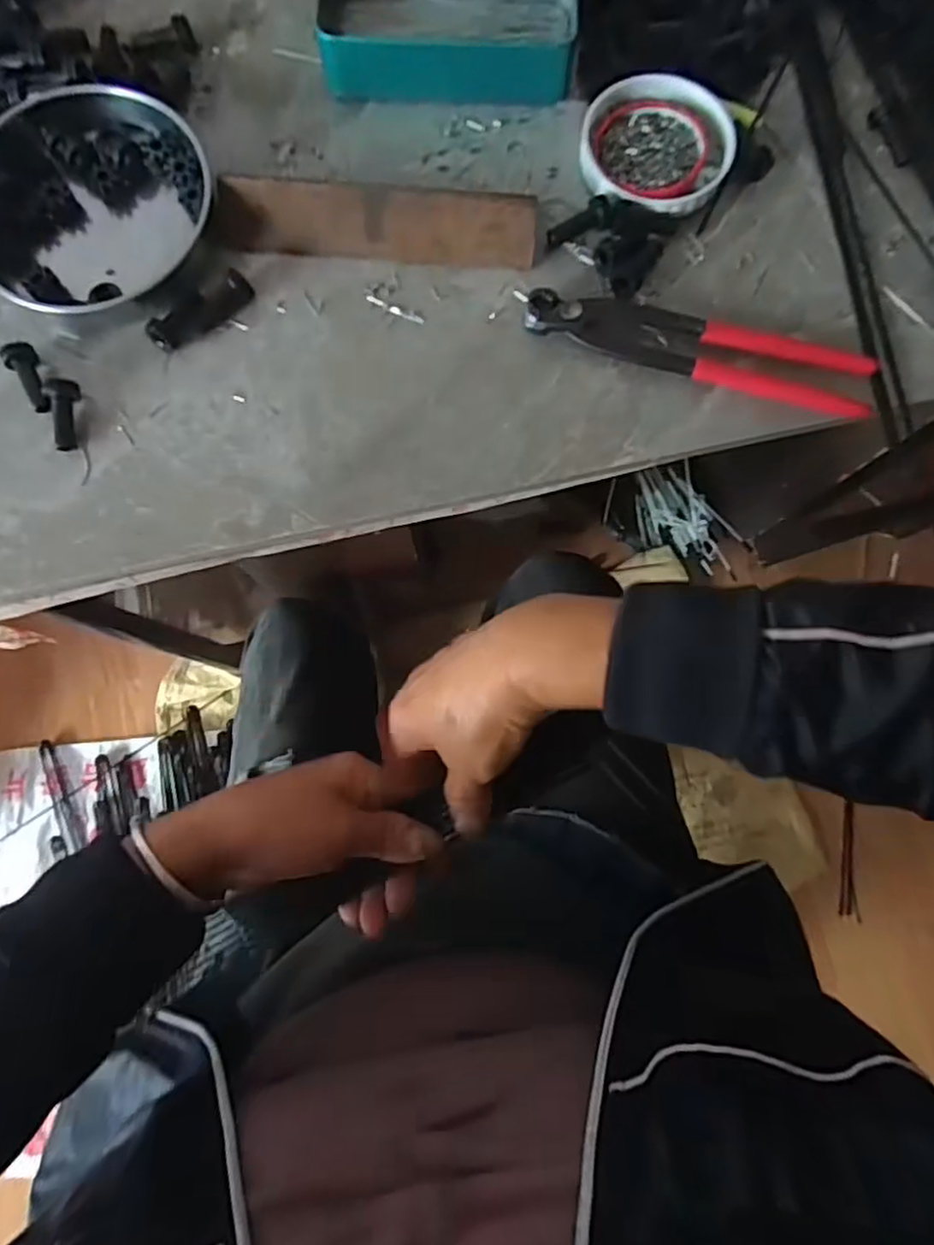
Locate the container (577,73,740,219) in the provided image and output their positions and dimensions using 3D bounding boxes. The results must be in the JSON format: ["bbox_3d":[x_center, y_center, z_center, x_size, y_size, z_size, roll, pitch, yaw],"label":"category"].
[{"bbox_3d":[0.116,-0.290,0.398,0.090,0.015,0.092,0,80,0],"label":"container"}]

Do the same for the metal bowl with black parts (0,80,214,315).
[{"bbox_3d":[-0.220,-0.245,0.375,0.135,0.031,0.126,0,80,0],"label":"metal bowl with black parts"}]

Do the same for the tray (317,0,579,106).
[{"bbox_3d":[-0.010,-0.367,0.400,0.153,0.031,0.076,-2,80,0],"label":"tray"}]

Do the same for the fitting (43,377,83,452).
[{"bbox_3d":[-0.224,-0.115,0.361,0.013,0.015,0.039,-2,80,-1],"label":"fitting"}]

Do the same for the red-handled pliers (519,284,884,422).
[{"bbox_3d":[0.132,-0.159,0.369,0.194,0.017,0.041,16,80,3],"label":"red-handled pliers"}]

